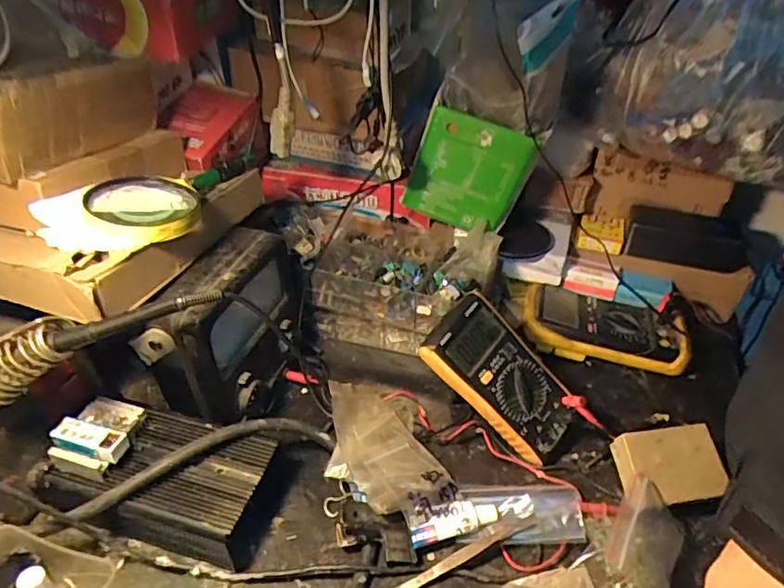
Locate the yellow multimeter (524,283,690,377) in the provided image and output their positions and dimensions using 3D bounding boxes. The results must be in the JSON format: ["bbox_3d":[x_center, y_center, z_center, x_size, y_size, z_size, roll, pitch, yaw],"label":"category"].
[{"bbox_3d":[0.255,0.040,0.685,0.181,0.048,0.093,11,39,13],"label":"yellow multimeter"}]

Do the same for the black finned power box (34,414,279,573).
[{"bbox_3d":[-0.209,0.175,0.514,0.189,0.066,0.107,7,38,9],"label":"black finned power box"}]

